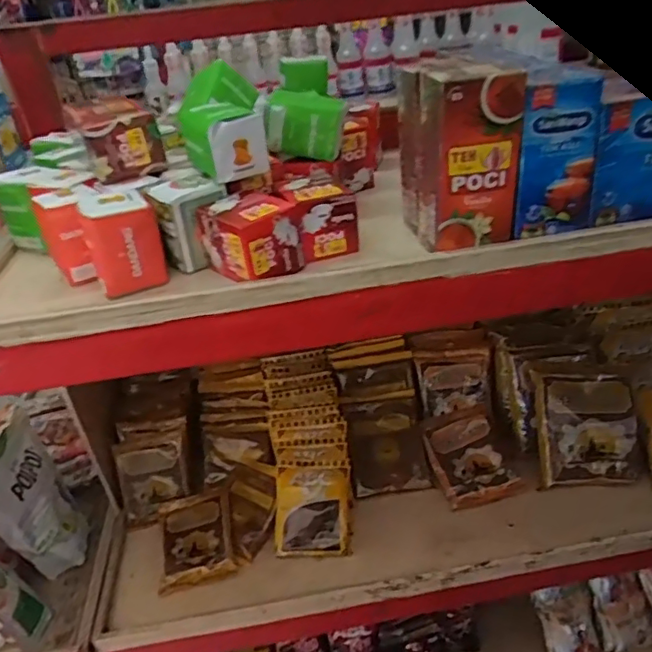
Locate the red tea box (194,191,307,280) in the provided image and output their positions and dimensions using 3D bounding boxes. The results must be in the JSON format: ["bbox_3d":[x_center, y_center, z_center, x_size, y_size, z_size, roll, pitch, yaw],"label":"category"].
[{"bbox_3d":[-0.063,-0.076,0.496,0.056,0.056,0.072,-30,38,-33],"label":"red tea box"}]

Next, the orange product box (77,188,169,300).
[{"bbox_3d":[-0.172,-0.077,0.504,0.059,0.072,0.079,-15,32,-13],"label":"orange product box"}]

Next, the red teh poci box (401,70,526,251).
[{"bbox_3d":[0.108,-0.141,0.486,0.078,0.131,0.101,-7,31,0],"label":"red teh poci box"}]

